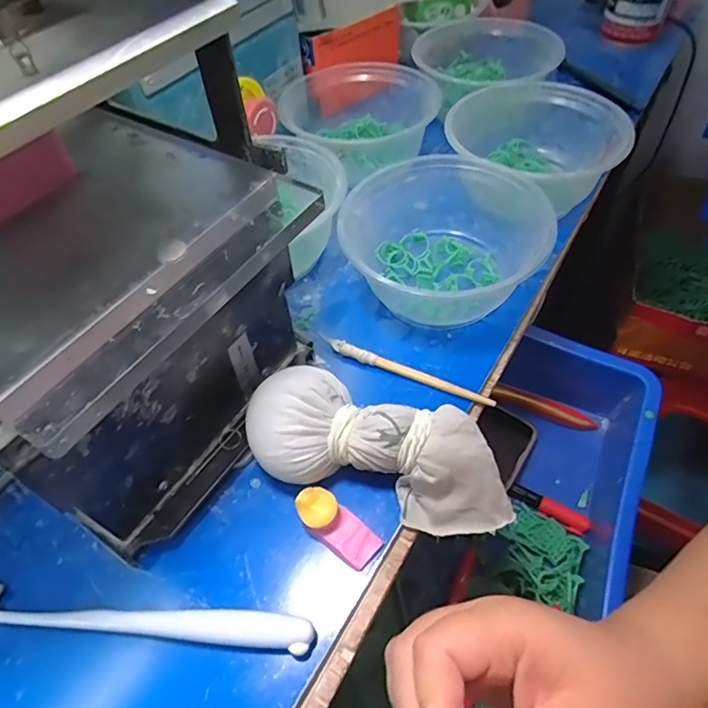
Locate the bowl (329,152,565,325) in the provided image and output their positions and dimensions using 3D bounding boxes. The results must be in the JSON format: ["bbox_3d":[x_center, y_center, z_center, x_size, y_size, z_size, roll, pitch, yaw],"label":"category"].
[{"bbox_3d":[0.063,-0.074,0.354,0.135,0.063,0.116,27,59,21],"label":"bowl"}]

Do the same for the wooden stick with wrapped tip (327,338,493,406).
[{"bbox_3d":[0.035,0.011,0.328,0.113,0.009,0.008,20,57,17],"label":"wooden stick with wrapped tip"}]

